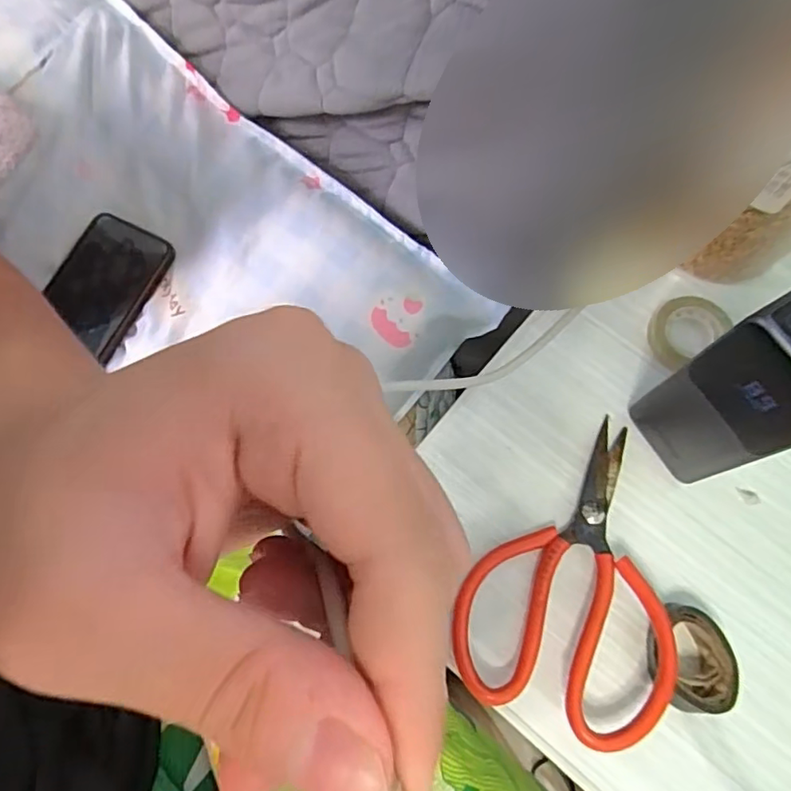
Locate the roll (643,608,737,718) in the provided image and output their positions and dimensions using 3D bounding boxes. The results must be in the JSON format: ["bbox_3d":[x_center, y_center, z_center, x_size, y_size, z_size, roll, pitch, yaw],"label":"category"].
[{"bbox_3d":[0.151,0.135,0.292,0.042,0.017,0.046,0,71,-1],"label":"roll"}]

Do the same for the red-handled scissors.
[{"bbox_3d":[0.099,0.089,0.304,0.104,0.022,0.159,18,72,6],"label":"red-handled scissors"}]

